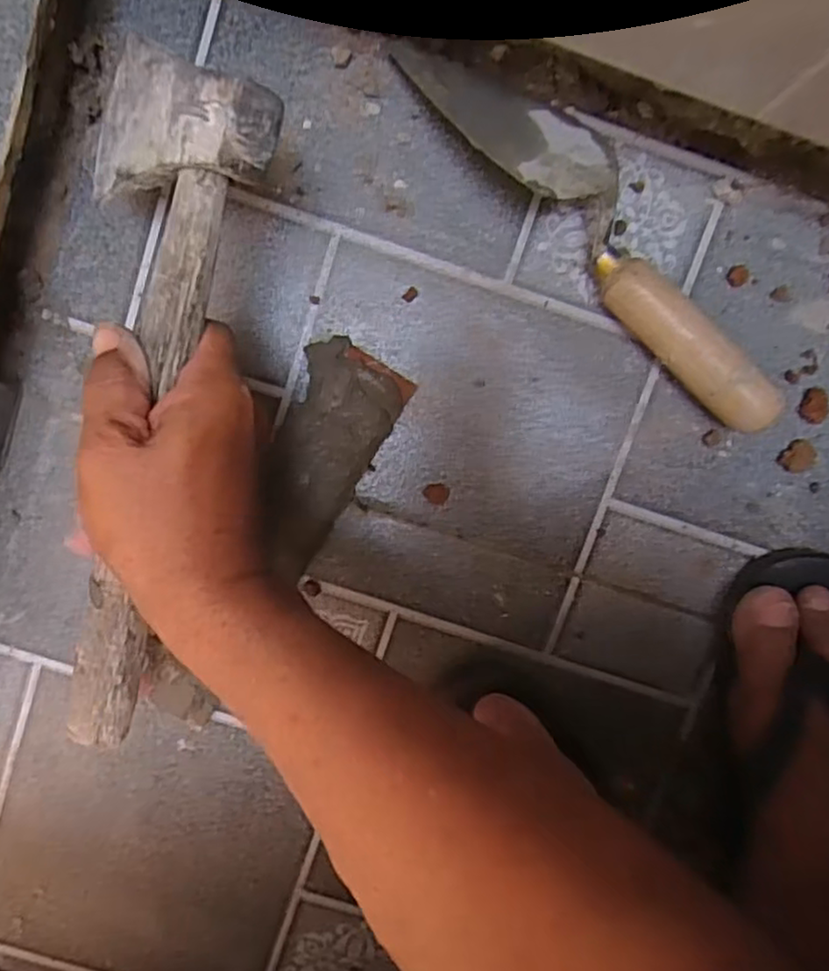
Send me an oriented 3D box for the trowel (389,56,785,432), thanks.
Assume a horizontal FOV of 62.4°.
[{"bbox_3d":[0.104,-0.141,0.365,0.271,0.048,0.070,44,95,-6],"label":"trowel"}]

